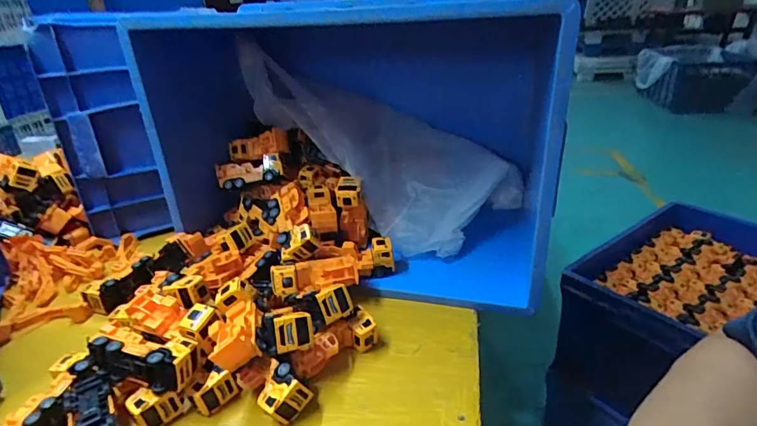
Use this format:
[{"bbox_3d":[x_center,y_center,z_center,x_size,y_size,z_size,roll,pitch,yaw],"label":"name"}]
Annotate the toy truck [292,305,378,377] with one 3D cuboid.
[{"bbox_3d":[-0.047,0.146,0.490,0.100,0.042,0.035,-27,35,-37],"label":"toy truck"}]

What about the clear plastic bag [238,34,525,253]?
[{"bbox_3d":[-0.021,-0.108,0.688,0.458,0.132,0.183,32,34,3],"label":"clear plastic bag"}]

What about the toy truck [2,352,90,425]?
[{"bbox_3d":[-0.318,0.186,0.442,0.048,0.033,0.100,0,27,9],"label":"toy truck"}]

